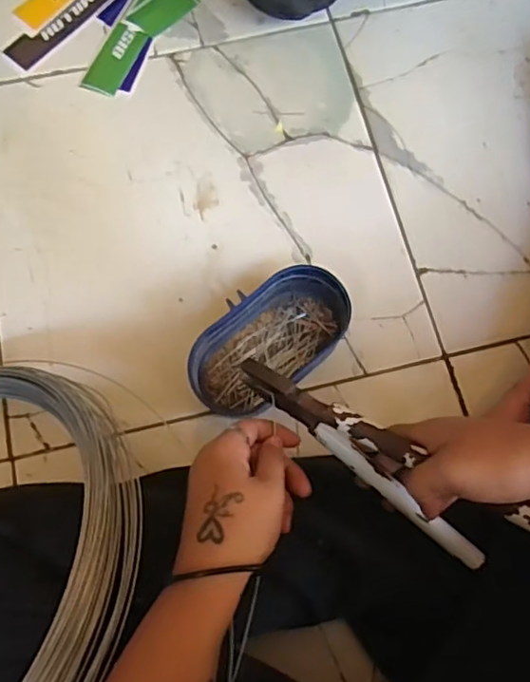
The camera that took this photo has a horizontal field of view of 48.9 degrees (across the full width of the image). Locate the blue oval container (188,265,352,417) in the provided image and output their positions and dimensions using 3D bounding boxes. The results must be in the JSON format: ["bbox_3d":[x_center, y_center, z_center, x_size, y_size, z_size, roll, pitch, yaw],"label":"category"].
[{"bbox_3d":[0.004,0.000,0.526,0.152,0.043,0.085,-33,76,-10],"label":"blue oval container"}]

